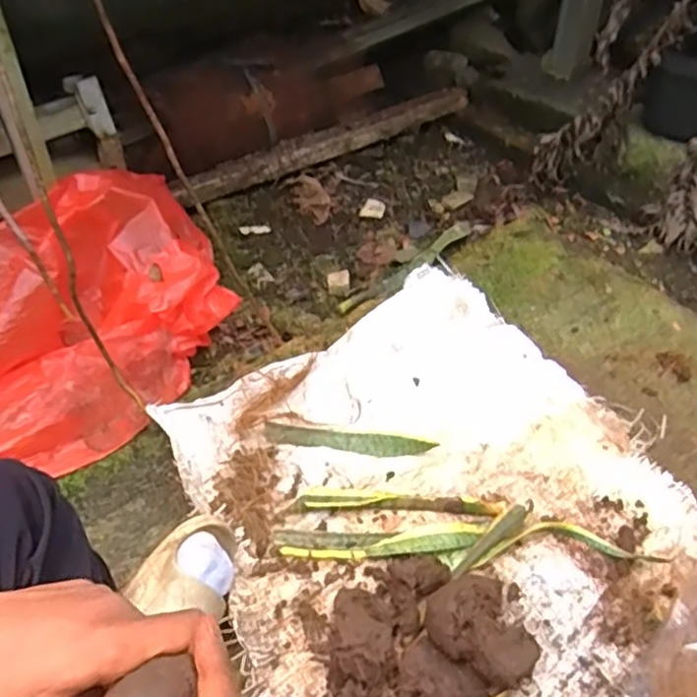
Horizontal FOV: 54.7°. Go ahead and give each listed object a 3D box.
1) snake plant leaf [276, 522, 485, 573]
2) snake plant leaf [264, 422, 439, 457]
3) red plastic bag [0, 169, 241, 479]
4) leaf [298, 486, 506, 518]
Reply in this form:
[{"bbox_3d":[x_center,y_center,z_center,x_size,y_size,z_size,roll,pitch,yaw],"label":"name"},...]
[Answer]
[{"bbox_3d":[0.034,0.212,0.728,0.218,0.010,0.049,-2,45,-1],"label":"snake plant leaf"},{"bbox_3d":[0.001,0.109,0.823,0.202,0.021,0.028,3,45,5],"label":"snake plant leaf"},{"bbox_3d":[-0.339,-0.038,0.861,0.250,0.195,0.543,21,48,17],"label":"red plastic bag"},{"bbox_3d":[0.058,0.169,0.747,0.217,0.019,0.031,3,45,4],"label":"leaf"}]

